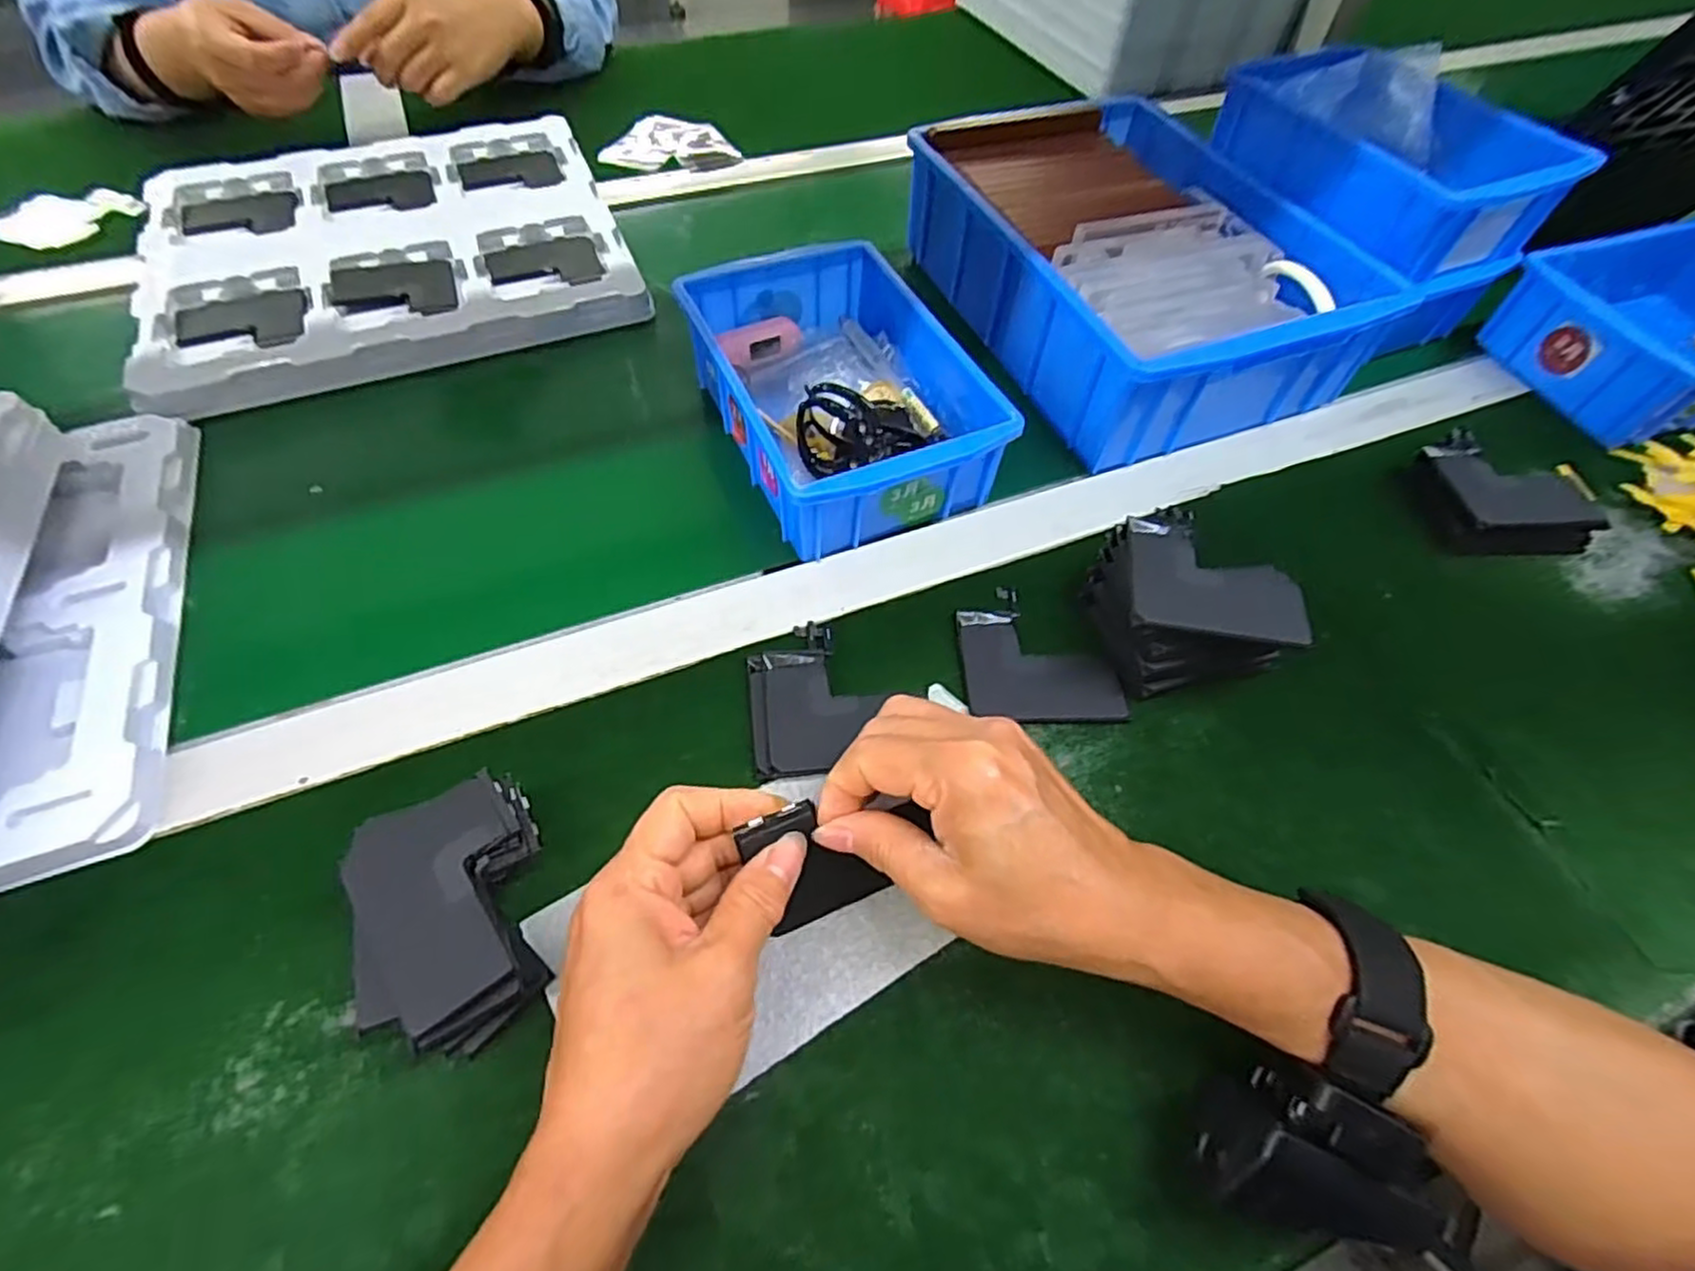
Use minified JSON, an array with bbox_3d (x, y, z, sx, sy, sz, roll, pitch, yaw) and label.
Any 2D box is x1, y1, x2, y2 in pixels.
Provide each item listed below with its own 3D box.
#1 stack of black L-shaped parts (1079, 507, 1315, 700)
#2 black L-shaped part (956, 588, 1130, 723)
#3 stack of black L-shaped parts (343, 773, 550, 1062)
[{"bbox_3d":[0.165,-0.020,0.362,0.086,0.050,0.089,-2,56,-4],"label":"stack of black L-shaped parts"},{"bbox_3d":[0.095,0.008,0.370,0.074,0.004,0.076,-1,56,-3],"label":"black L-shaped part"},{"bbox_3d":[-0.147,0.106,0.279,0.063,0.034,0.088,-19,60,-13],"label":"stack of black L-shaped parts"}]

